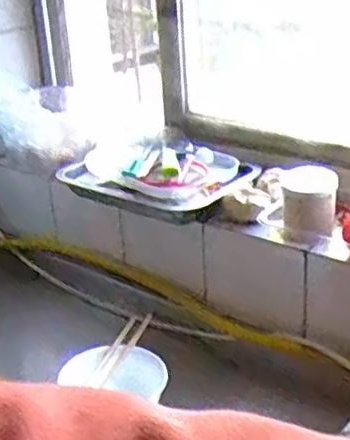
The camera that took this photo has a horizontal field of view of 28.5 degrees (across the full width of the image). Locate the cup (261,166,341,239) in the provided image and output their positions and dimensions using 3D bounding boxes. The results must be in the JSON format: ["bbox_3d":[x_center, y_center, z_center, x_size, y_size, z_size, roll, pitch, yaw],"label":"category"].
[{"bbox_3d":[0.146,-0.021,0.809,0.086,0.069,0.065,1,26,11],"label":"cup"}]

